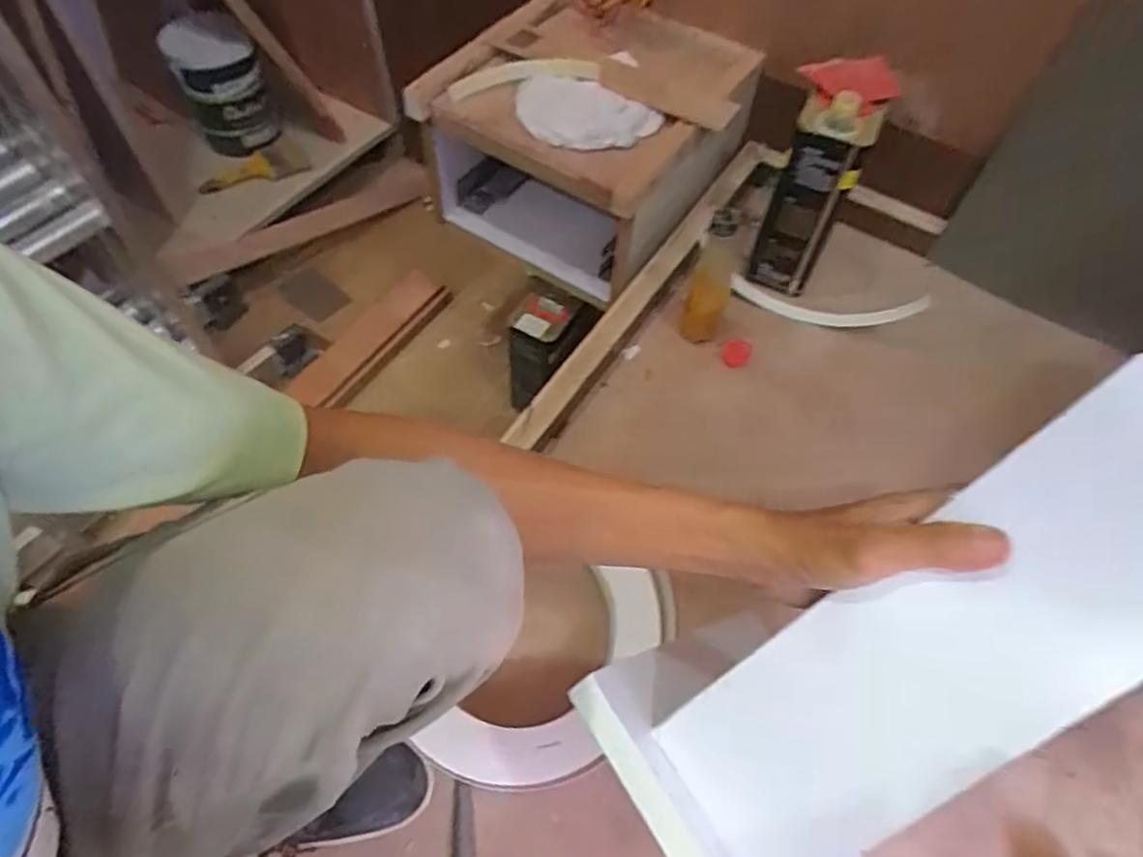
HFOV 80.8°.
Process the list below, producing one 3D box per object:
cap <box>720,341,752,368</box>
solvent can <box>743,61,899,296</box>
[{"bbox_3d":[0.223,-0.101,0.908,0.036,0.017,0.038,1,57,-1],"label":"cap"},{"bbox_3d":[0.324,-0.339,0.892,0.099,0.304,0.139,23,59,12],"label":"solvent can"}]

